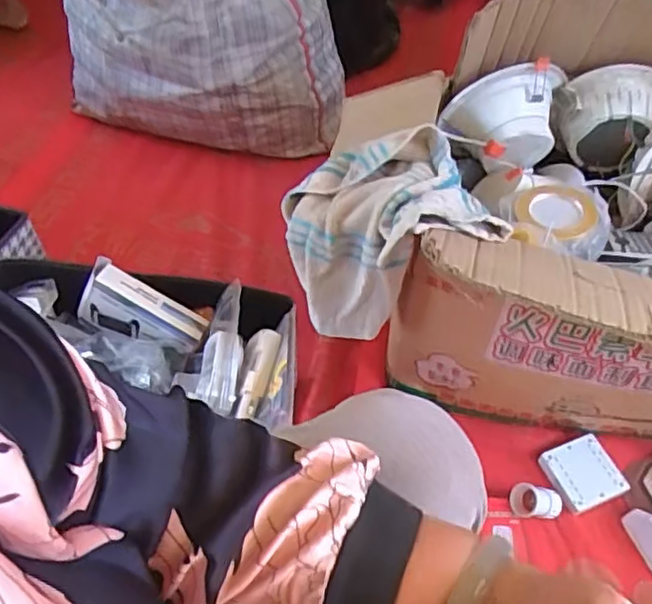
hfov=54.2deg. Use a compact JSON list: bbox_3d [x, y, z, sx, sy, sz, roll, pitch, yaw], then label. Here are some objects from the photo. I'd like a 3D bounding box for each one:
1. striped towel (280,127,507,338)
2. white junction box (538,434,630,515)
[{"bbox_3d":[0.061,-0.089,0.745,0.207,0.198,0.205,-5,52,-6],"label":"striped towel"},{"bbox_3d":[0.351,0.236,0.875,0.088,0.031,0.090,-18,54,-16],"label":"white junction box"}]

